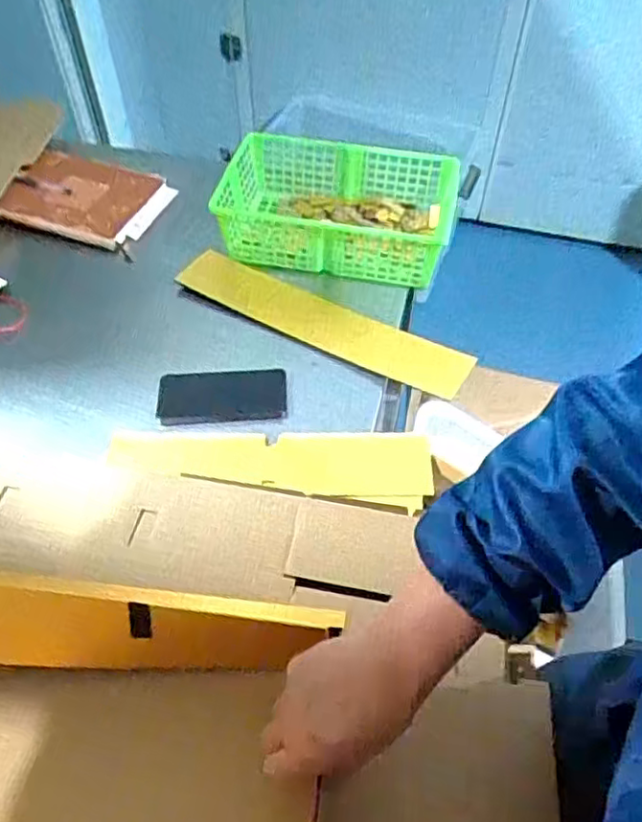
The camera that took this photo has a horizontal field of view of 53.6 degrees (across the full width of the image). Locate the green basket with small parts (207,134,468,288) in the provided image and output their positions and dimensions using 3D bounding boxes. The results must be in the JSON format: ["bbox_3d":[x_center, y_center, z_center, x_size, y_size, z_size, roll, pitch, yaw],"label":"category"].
[{"bbox_3d":[0.028,-0.300,0.968,0.334,0.114,0.197,8,52,5],"label":"green basket with small parts"}]

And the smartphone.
[{"bbox_3d":[-0.124,-0.020,0.802,0.157,0.016,0.085,-5,52,-5],"label":"smartphone"}]

